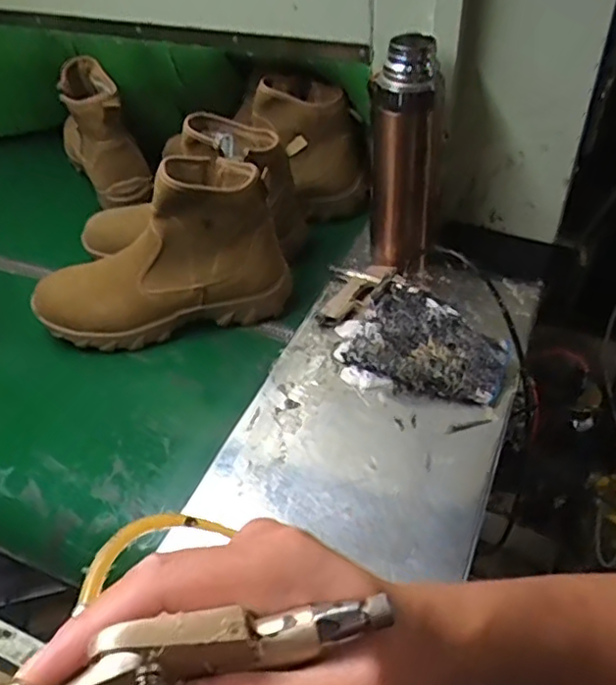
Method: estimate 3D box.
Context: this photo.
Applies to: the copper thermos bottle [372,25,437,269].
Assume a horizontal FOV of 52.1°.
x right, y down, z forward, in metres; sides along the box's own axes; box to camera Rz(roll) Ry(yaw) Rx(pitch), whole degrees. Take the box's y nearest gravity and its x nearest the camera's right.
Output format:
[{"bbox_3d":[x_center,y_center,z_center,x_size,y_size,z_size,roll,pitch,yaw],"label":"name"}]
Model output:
[{"bbox_3d":[0.108,-0.202,0.706,0.074,0.245,0.065,1,44,4],"label":"copper thermos bottle"}]

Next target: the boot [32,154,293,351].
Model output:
[{"bbox_3d":[-0.167,-0.093,0.703,0.281,0.177,0.097,-11,43,-7],"label":"boot"}]

